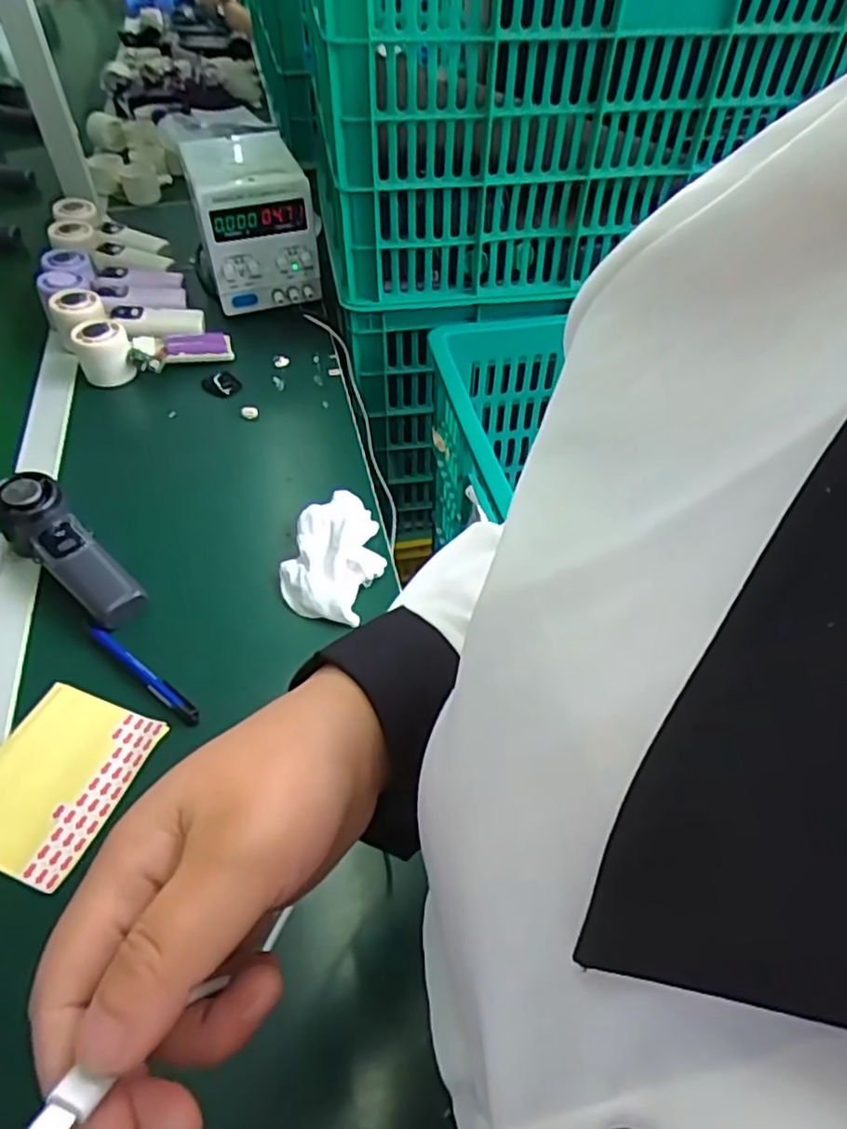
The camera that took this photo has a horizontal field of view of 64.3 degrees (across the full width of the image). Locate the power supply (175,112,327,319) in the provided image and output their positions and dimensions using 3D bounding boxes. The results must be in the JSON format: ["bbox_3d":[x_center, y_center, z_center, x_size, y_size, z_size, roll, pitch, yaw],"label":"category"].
[{"bbox_3d":[-0.214,-0.423,0.845,0.127,0.155,0.160,-14,51,-15],"label":"power supply"}]

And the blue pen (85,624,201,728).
[{"bbox_3d":[-0.211,0.081,0.508,0.123,0.007,0.013,32,55,23],"label":"blue pen"}]

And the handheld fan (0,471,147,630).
[{"bbox_3d":[-0.296,-0.008,0.565,0.164,0.053,0.053,42,58,13],"label":"handheld fan"}]

